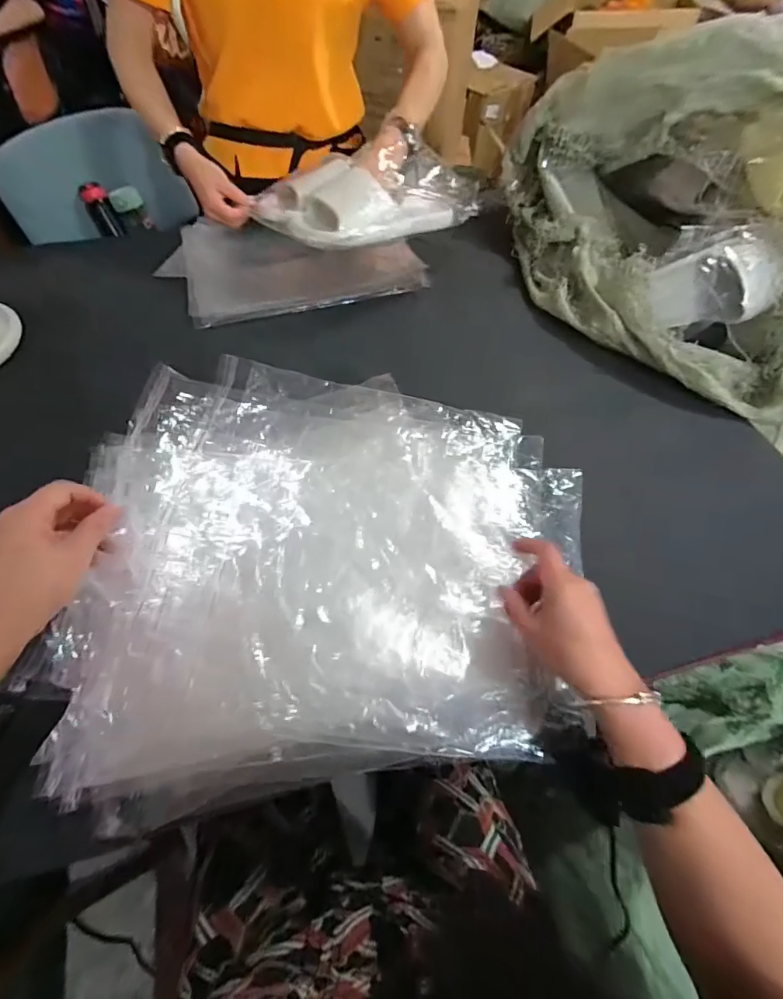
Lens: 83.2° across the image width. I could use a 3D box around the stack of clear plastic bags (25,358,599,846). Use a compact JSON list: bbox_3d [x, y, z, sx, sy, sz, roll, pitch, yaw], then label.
[{"bbox_3d":[-0.067,0.062,0.455,0.490,0.075,0.465,8,64,0],"label":"stack of clear plastic bags"}]

